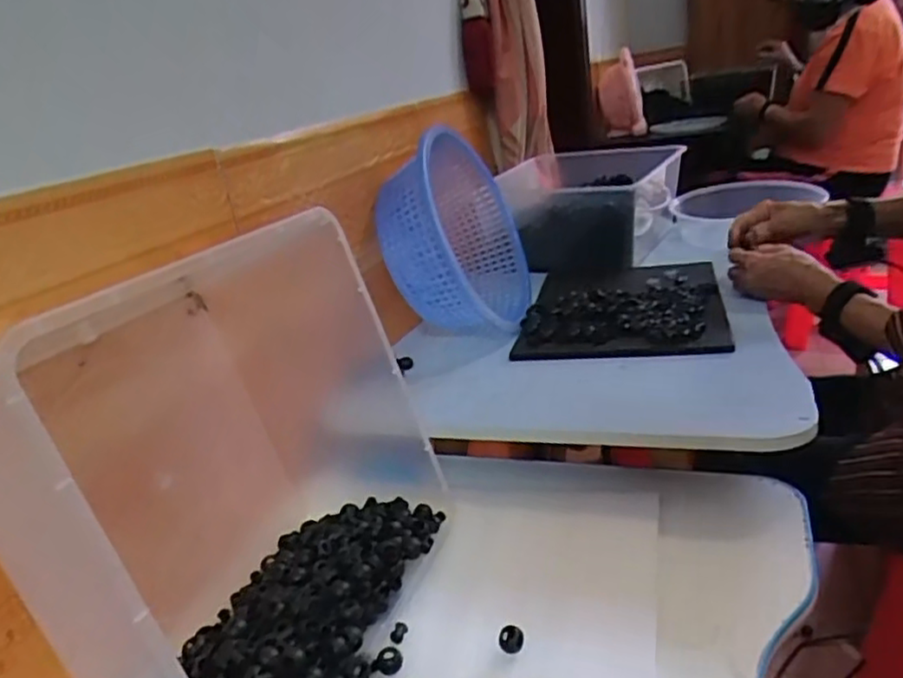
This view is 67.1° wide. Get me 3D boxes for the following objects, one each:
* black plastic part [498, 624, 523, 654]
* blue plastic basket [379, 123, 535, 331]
[{"bbox_3d":[0.041,0.207,0.470,0.017,0.014,0.015,-6,20,4],"label":"black plastic part"},{"bbox_3d":[0.004,-0.141,0.936,0.115,0.267,0.303,-20,18,22],"label":"blue plastic basket"}]

